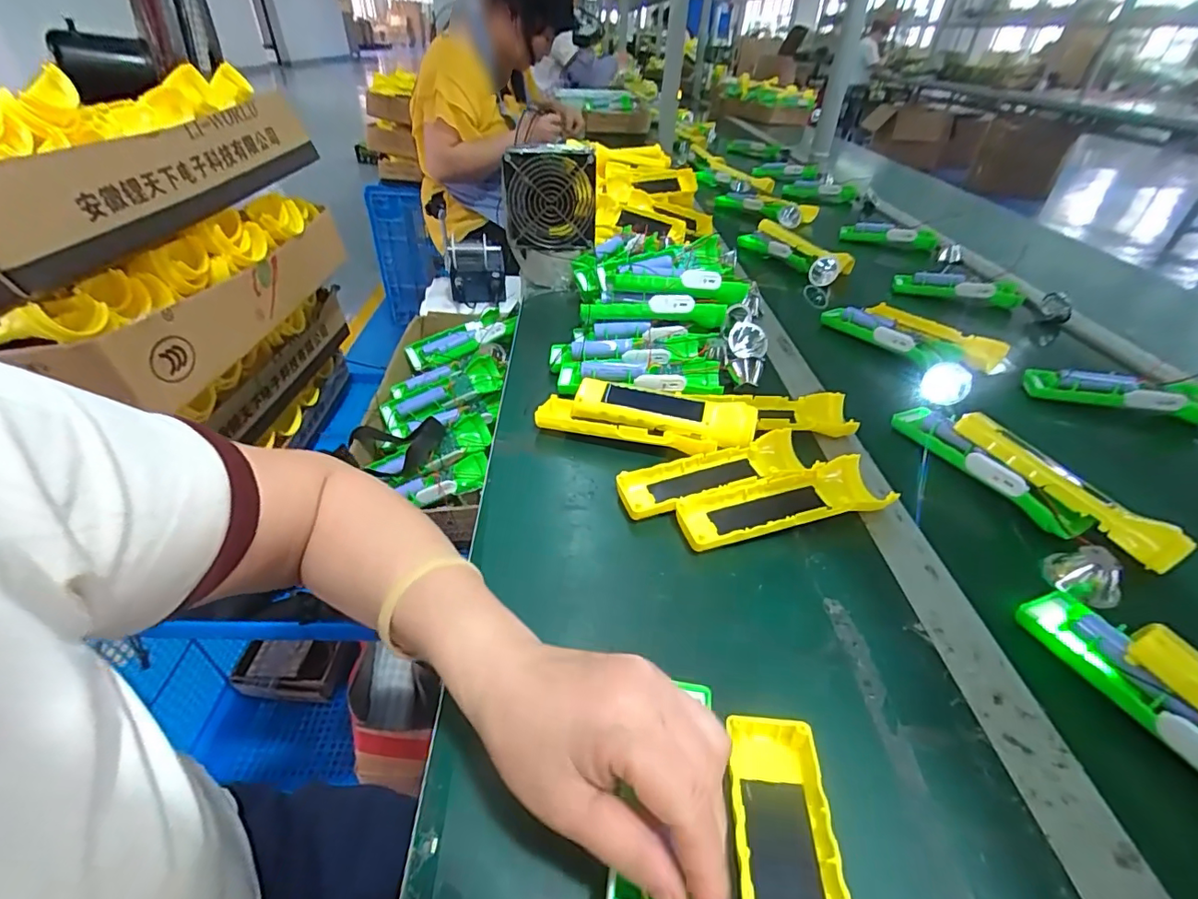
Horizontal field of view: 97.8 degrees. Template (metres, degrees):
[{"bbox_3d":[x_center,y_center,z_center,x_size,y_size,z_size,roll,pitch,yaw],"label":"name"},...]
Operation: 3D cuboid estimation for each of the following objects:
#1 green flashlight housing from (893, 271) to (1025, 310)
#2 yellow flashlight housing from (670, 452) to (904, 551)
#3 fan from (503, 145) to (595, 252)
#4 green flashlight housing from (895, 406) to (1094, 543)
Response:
[{"bbox_3d":[0.531,-0.236,0.777,0.165,0.048,0.026,16,41,18],"label":"green flashlight housing"},{"bbox_3d":[0.139,0.043,0.403,0.161,0.027,0.047,-9,40,-13],"label":"yellow flashlight housing"},{"bbox_3d":[-0.065,-0.334,0.702,0.122,0.120,0.035,-4,39,-7],"label":"fan"},{"bbox_3d":[0.332,0.008,0.451,0.030,0.023,0.166,-14,41,-19],"label":"green flashlight housing"}]

